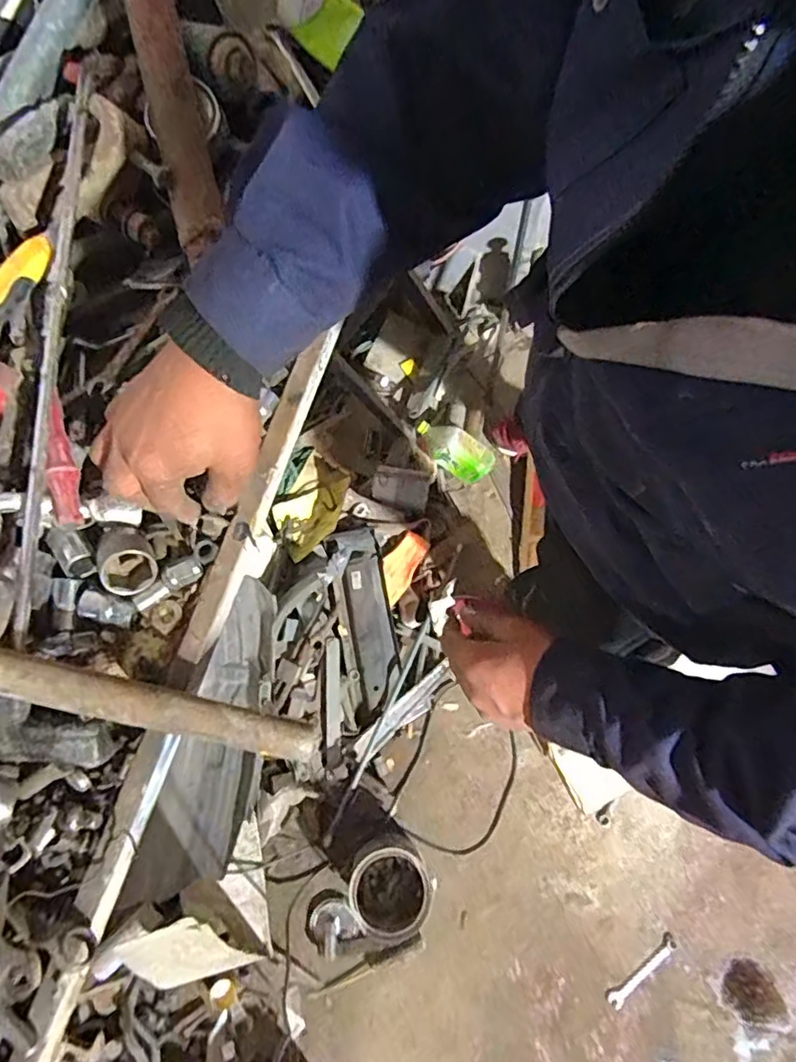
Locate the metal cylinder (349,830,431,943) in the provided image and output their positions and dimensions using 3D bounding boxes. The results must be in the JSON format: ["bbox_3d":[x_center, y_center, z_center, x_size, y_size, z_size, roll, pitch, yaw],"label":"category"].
[{"bbox_3d":[-0.019,0.711,1.197,0.155,0.137,0.179,-29,75,-11],"label":"metal cylinder"}]

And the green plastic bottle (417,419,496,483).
[{"bbox_3d":[0.142,-0.210,1.485,0.208,0.073,0.096,32,74,8],"label":"green plastic bottle"}]

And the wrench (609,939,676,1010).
[{"bbox_3d":[0.513,0.922,1.235,0.184,0.013,0.028,-33,76,-12],"label":"wrench"}]

